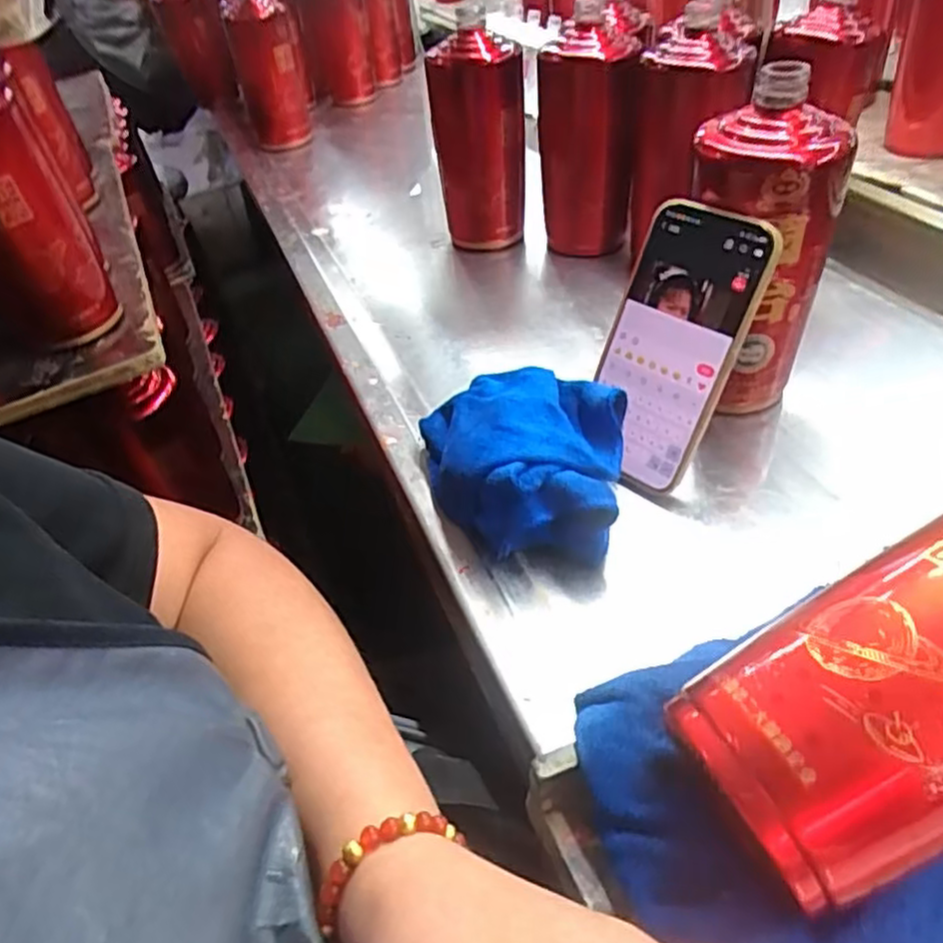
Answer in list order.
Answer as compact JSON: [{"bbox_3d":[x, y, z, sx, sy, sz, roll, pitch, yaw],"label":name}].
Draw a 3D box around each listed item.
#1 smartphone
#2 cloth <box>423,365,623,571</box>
[{"bbox_3d":[0.114,-0.068,0.408,0.078,0.158,0.012,24,24,31],"label":"smartphone"},{"bbox_3d":[0.026,-0.014,0.418,0.125,0.048,0.123,-1,44,11],"label":"cloth"}]

